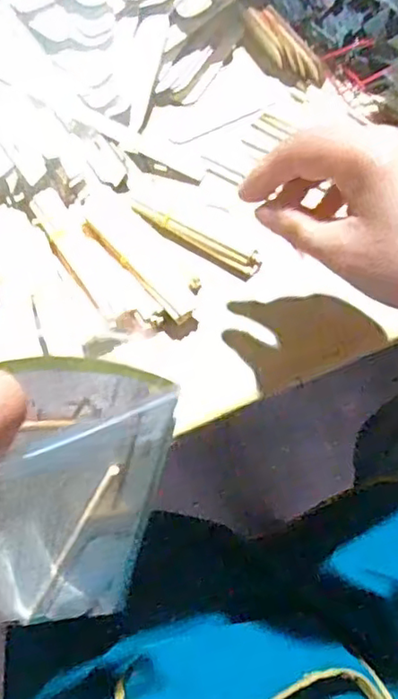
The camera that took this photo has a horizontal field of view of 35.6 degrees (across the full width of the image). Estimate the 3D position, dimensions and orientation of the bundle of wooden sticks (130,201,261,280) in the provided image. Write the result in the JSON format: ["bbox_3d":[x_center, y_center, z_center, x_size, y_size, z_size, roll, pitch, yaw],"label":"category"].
[{"bbox_3d":[-0.005,-0.078,0.430,0.098,0.008,0.018,28,69,11],"label":"bundle of wooden sticks"}]

